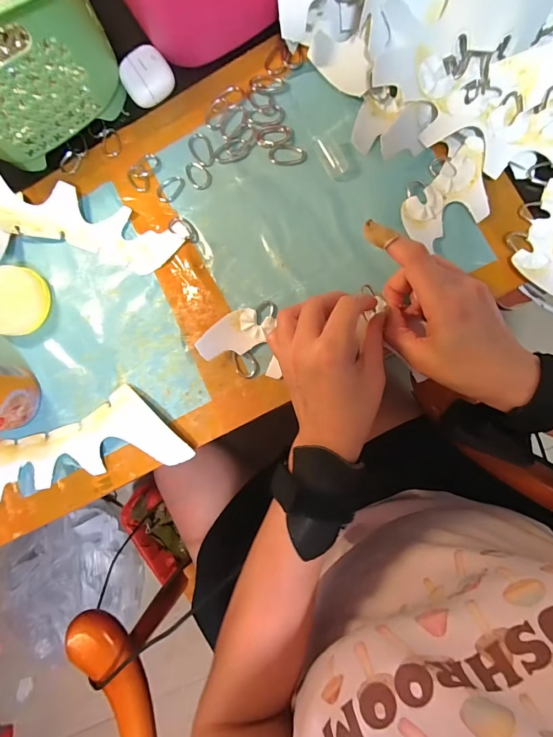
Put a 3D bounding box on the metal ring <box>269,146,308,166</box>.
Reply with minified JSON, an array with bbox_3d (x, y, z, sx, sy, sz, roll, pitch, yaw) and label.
[{"bbox_3d":[0.010,-0.198,0.329,0.035,0.005,0.016,14,90,7],"label":"metal ring"}]

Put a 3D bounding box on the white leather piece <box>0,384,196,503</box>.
[{"bbox_3d":[-0.193,0.072,0.338,0.217,0.018,0.075,-14,87,7],"label":"white leather piece"}]

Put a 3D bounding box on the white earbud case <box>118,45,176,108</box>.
[{"bbox_3d":[-0.126,-0.282,0.341,0.046,0.019,0.044,-32,85,5],"label":"white earbud case"}]

